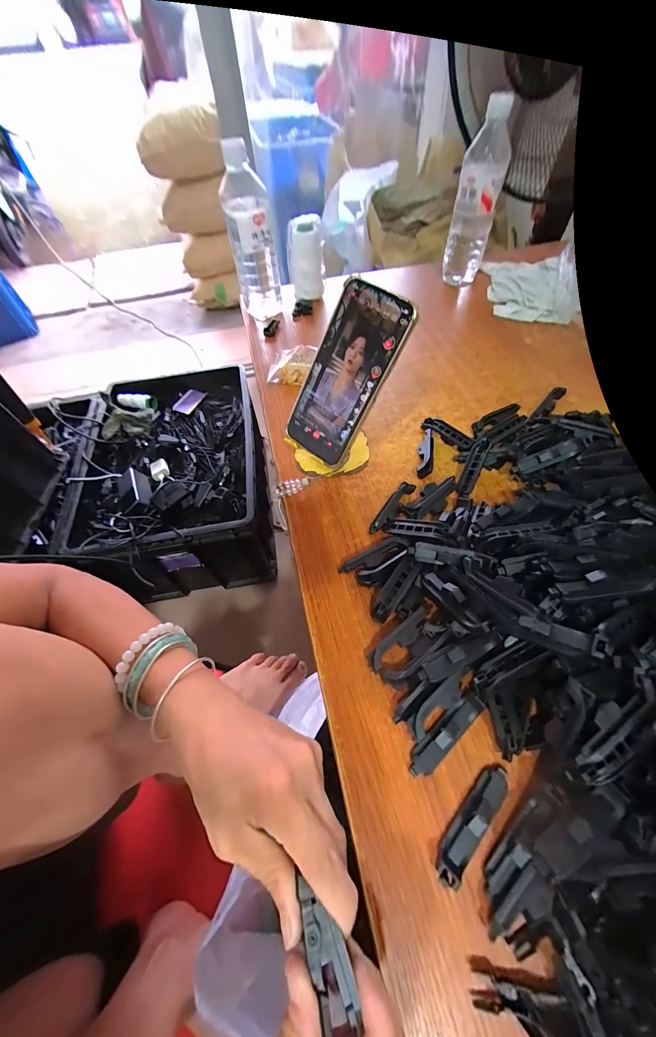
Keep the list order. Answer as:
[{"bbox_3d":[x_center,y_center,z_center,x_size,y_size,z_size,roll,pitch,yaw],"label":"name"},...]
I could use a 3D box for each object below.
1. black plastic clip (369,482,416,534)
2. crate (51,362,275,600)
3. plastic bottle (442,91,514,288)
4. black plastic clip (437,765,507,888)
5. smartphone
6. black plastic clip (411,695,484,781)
[{"bbox_3d":[0.069,-0.011,0.363,0.019,0.016,0.072,26,61,20],"label":"black plastic clip"},{"bbox_3d":[-0.404,-0.109,0.976,0.435,0.308,0.584,-9,57,-2],"label":"crate"},{"bbox_3d":[0.252,-0.530,0.585,0.070,0.248,0.057,14,57,13],"label":"plastic bottle"},{"bbox_3d":[0.096,0.199,0.222,0.018,0.017,0.076,38,66,26],"label":"black plastic clip"},{"bbox_3d":[0.017,-0.140,0.341,0.076,0.166,0.007,39,27,18],"label":"smartphone"},{"bbox_3d":[0.088,0.160,0.250,0.070,0.016,0.017,-36,60,-19],"label":"black plastic clip"}]

